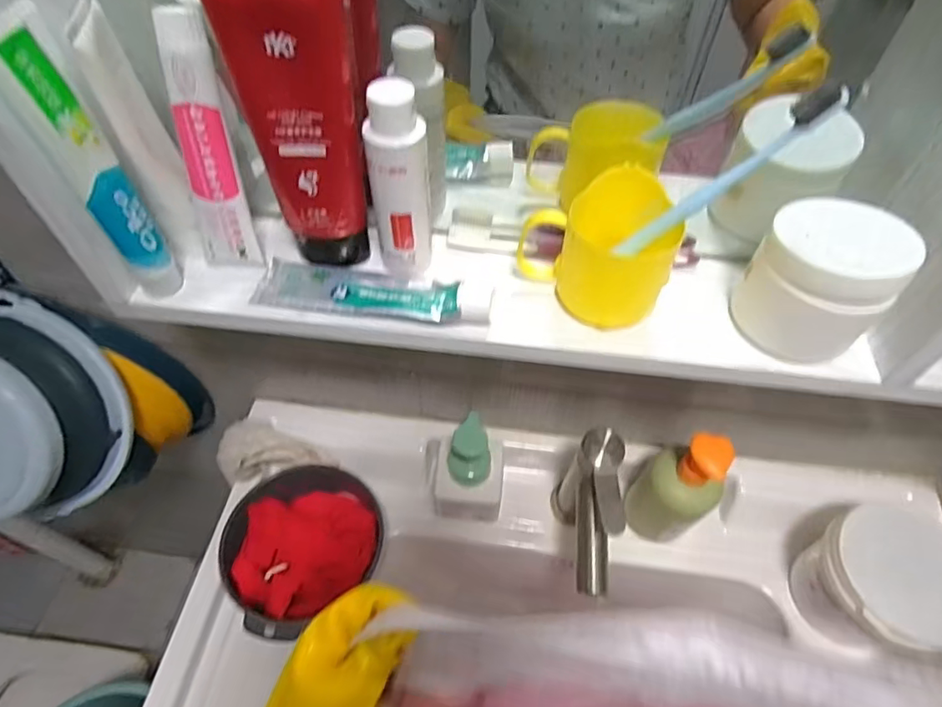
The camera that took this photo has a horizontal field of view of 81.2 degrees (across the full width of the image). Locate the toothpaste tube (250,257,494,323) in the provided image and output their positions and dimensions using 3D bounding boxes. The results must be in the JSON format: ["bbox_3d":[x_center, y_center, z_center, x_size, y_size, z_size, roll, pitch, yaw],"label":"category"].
[{"bbox_3d":[-0.068,-0.046,0.376,0.165,0.019,0.042,10,53,5],"label":"toothpaste tube"}]

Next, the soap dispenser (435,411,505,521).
[{"bbox_3d":[-0.002,0.127,0.612,0.080,0.131,0.072,3,53,0],"label":"soap dispenser"}]

